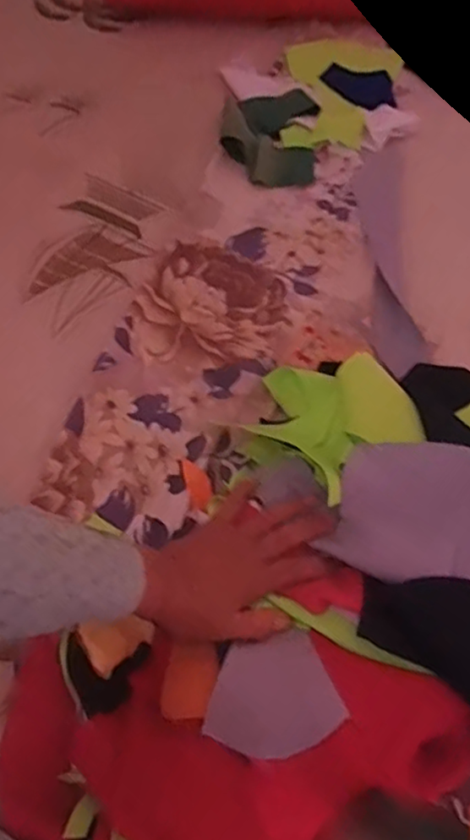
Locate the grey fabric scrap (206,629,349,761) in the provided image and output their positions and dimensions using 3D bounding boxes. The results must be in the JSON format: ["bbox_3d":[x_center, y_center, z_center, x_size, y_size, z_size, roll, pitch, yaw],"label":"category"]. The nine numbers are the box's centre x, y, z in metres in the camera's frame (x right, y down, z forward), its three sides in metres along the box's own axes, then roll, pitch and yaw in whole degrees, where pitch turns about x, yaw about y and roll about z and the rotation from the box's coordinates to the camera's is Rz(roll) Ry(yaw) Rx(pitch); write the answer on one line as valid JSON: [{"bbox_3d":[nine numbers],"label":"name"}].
[{"bbox_3d":[0.024,0.199,0.464,0.091,0.016,0.078,-17,62,-12],"label":"grey fabric scrap"}]

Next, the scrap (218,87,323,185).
[{"bbox_3d":[0.043,-0.360,0.815,0.118,0.037,0.150,6,62,-1],"label":"scrap"}]

